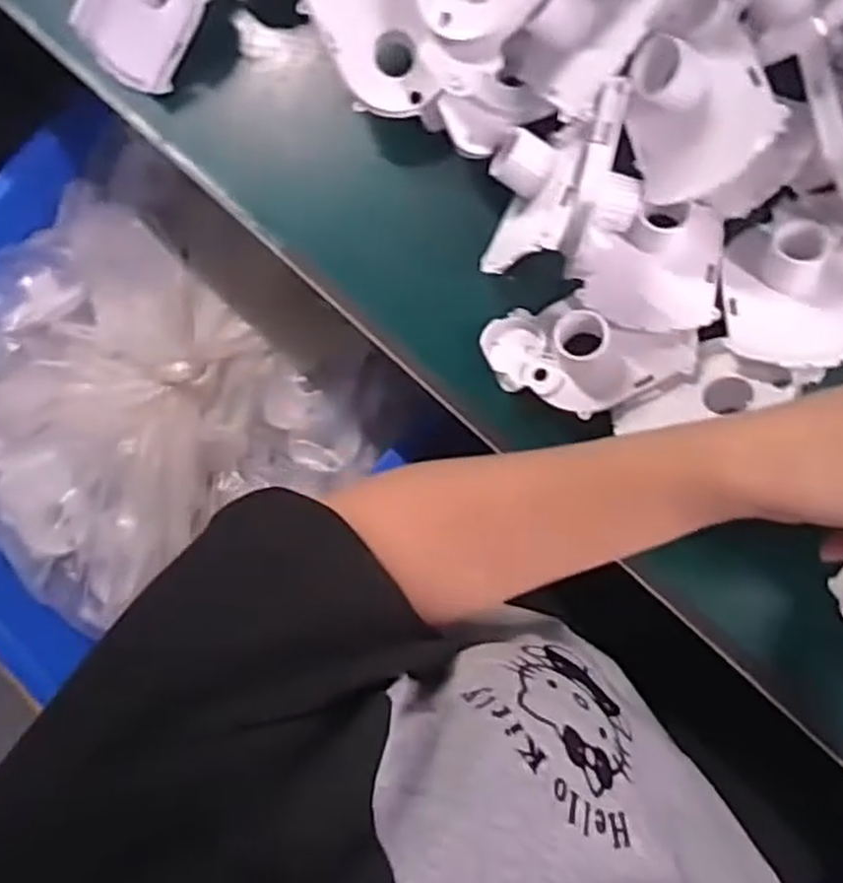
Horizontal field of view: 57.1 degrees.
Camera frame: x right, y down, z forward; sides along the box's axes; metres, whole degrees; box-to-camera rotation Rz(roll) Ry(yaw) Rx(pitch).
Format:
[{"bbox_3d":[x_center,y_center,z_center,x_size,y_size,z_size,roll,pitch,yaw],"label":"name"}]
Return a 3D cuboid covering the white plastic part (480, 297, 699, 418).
[{"bbox_3d":[0.085,-0.044,0.403,0.104,0.028,0.055,20,88,8],"label":"white plastic part"}]

